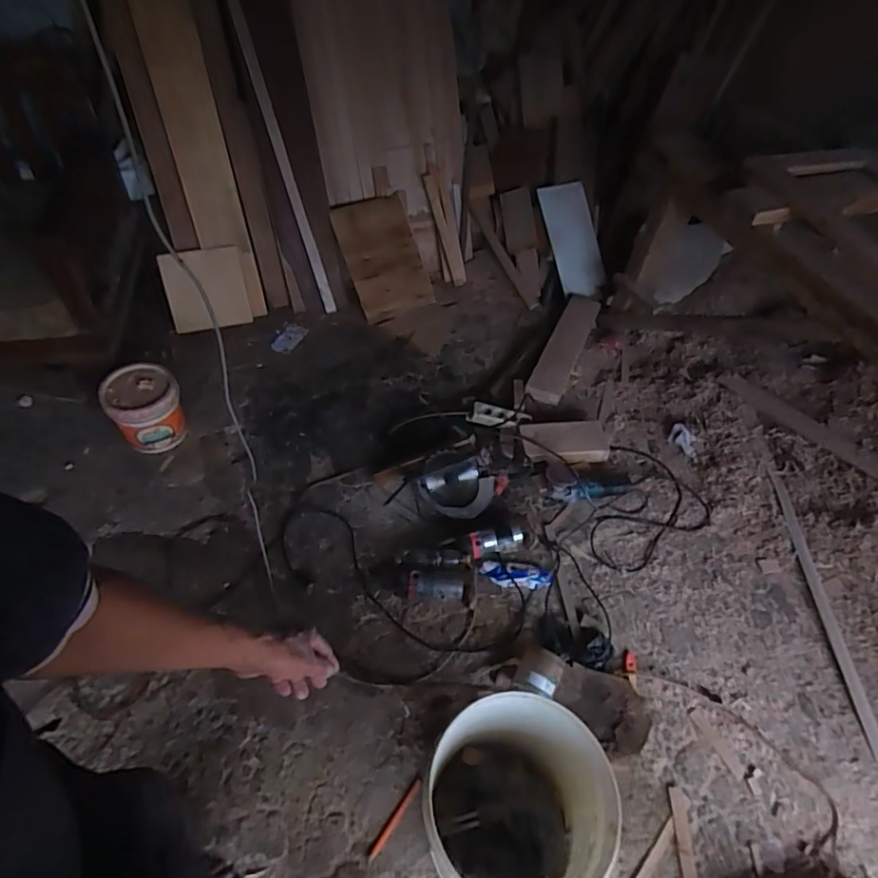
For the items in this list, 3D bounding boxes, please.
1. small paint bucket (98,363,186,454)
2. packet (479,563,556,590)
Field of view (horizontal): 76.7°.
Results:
[{"bbox_3d":[-0.846,-0.072,1.623,0.199,0.213,0.171,-23,56,-23],"label":"small paint bucket"},{"bbox_3d":[0.208,0.363,1.476,0.197,0.015,0.062,7,65,-7],"label":"packet"}]

